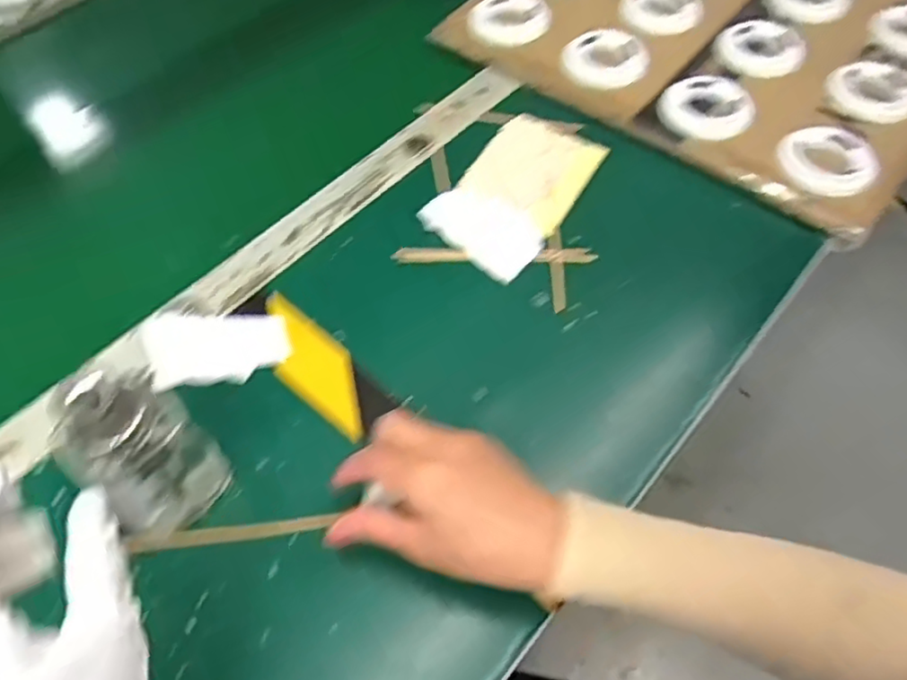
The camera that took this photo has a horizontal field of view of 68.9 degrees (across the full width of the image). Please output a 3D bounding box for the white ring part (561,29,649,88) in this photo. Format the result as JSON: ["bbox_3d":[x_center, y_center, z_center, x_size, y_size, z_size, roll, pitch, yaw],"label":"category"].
[{"bbox_3d":[0.143,-0.260,0.615,0.069,0.017,0.074,0,58,0],"label":"white ring part"}]

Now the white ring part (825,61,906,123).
[{"bbox_3d":[0.375,-0.225,0.598,0.072,0.025,0.077,0,58,0],"label":"white ring part"}]

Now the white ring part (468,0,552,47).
[{"bbox_3d":[0.056,-0.322,0.660,0.077,0.020,0.077,2,58,2],"label":"white ring part"}]

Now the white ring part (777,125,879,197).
[{"bbox_3d":[0.304,-0.152,0.541,0.068,0.023,0.069,15,59,9],"label":"white ring part"}]

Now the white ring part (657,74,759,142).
[{"bbox_3d":[0.223,-0.203,0.576,0.075,0.027,0.075,0,58,0],"label":"white ring part"}]

